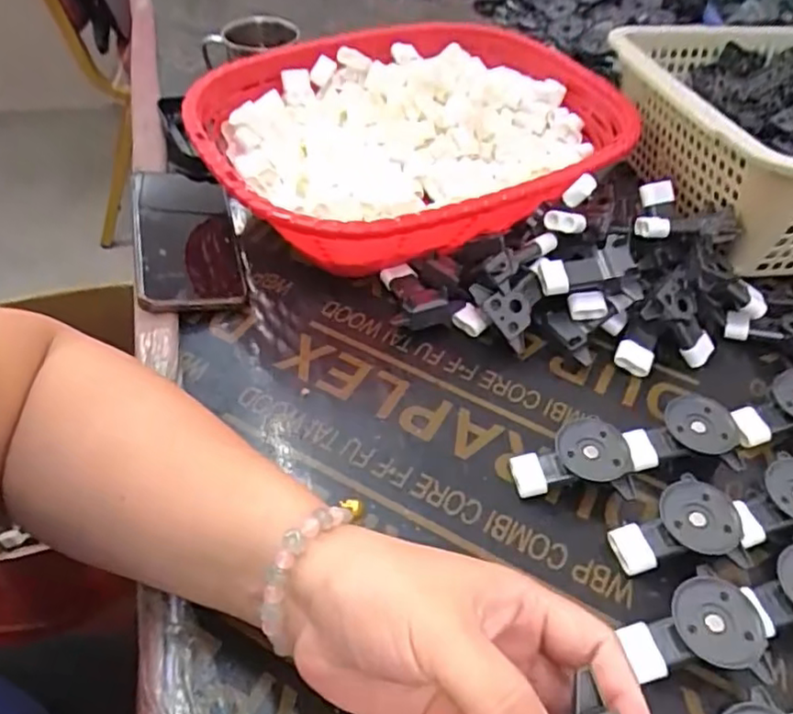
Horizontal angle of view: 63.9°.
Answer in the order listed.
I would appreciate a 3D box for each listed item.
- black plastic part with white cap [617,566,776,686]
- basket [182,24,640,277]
[{"bbox_3d":[0.148,0.138,0.322,0.061,0.030,0.049,0,48,-4],"label":"black plastic part with white cap"},{"bbox_3d":[0.019,-0.179,0.560,0.363,0.102,0.287,-23,54,-23],"label":"basket"}]

